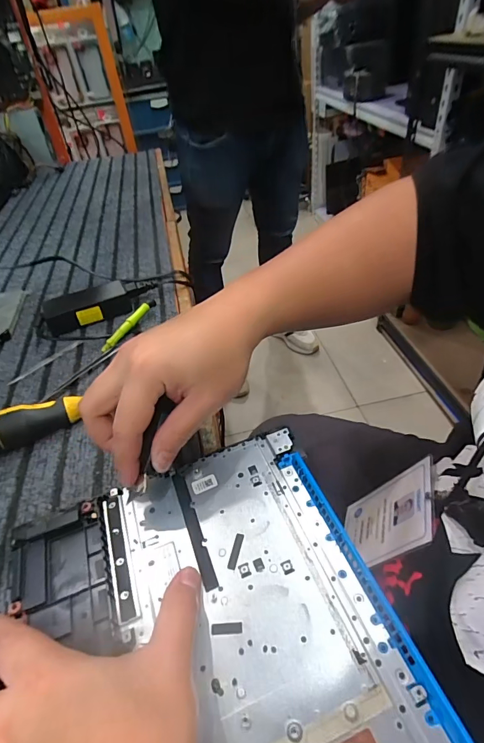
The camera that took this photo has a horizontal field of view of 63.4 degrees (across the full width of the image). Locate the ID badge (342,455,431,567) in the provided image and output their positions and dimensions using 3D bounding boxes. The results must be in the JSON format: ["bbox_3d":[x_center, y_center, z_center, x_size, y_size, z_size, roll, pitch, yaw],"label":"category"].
[{"bbox_3d":[0.141,0.146,0.391,0.004,0.125,0.095,33,43,-2],"label":"ID badge"}]

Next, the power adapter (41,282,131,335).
[{"bbox_3d":[-0.205,-0.087,0.523,0.106,0.033,0.046,-18,43,-12],"label":"power adapter"}]

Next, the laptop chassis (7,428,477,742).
[{"bbox_3d":[-0.008,0.193,0.213,0.232,0.013,0.339,-18,43,-12],"label":"laptop chassis"}]

